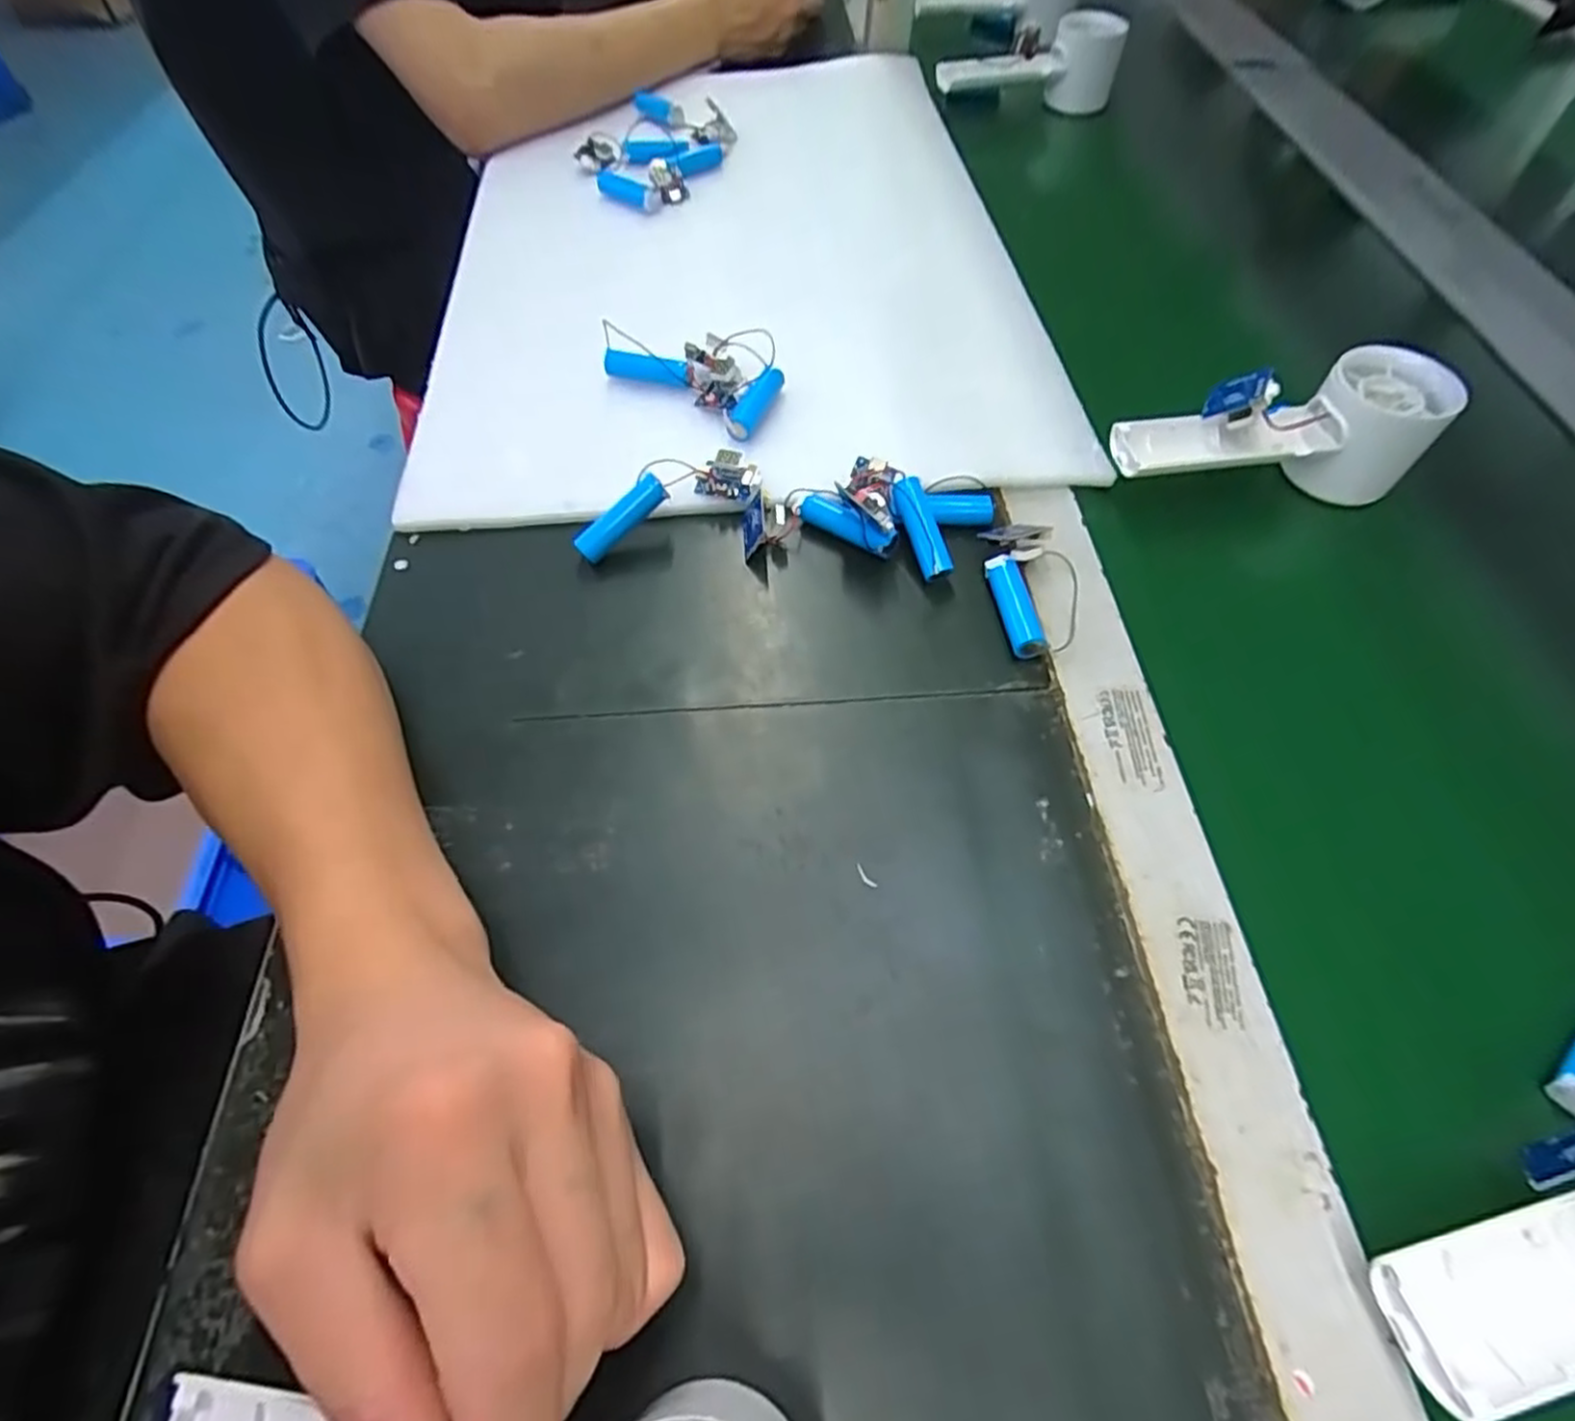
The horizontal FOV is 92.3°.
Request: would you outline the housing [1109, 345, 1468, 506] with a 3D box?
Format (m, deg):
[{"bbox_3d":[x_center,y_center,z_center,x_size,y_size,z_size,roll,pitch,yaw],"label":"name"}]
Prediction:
[{"bbox_3d":[0.240,-0.138,0.383,0.154,0.055,0.051,-4,57,-1],"label":"housing"}]

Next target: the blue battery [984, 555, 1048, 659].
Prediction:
[{"bbox_3d":[0.103,-0.047,0.342,0.015,0.015,0.050,-9,53,0],"label":"blue battery"}]

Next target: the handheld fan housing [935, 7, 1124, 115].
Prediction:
[{"bbox_3d":[0.203,-0.563,0.657,0.156,0.062,0.058,-9,53,-1],"label":"handheld fan housing"}]

